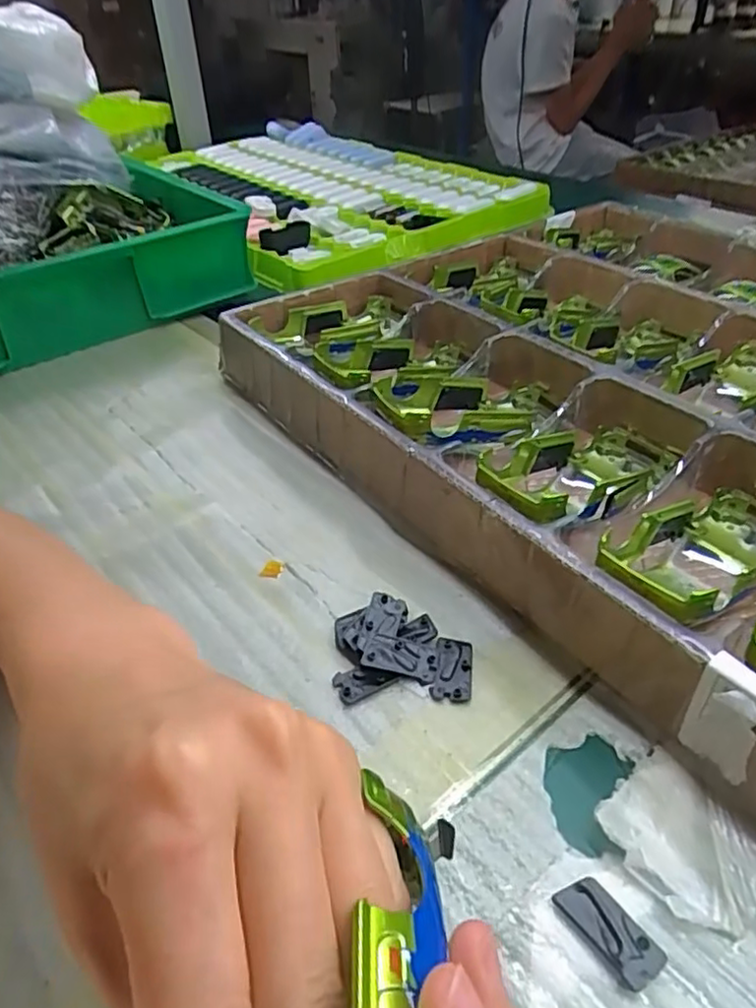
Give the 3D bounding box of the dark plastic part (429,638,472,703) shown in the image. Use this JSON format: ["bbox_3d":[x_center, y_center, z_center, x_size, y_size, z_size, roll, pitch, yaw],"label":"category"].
[{"bbox_3d":[0.034,0.075,0.302,0.017,0.004,0.033,3,40,6],"label":"dark plastic part"}]

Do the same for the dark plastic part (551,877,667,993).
[{"bbox_3d":[0.076,0.140,0.216,0.017,0.004,0.034,-25,44,-25],"label":"dark plastic part"}]

